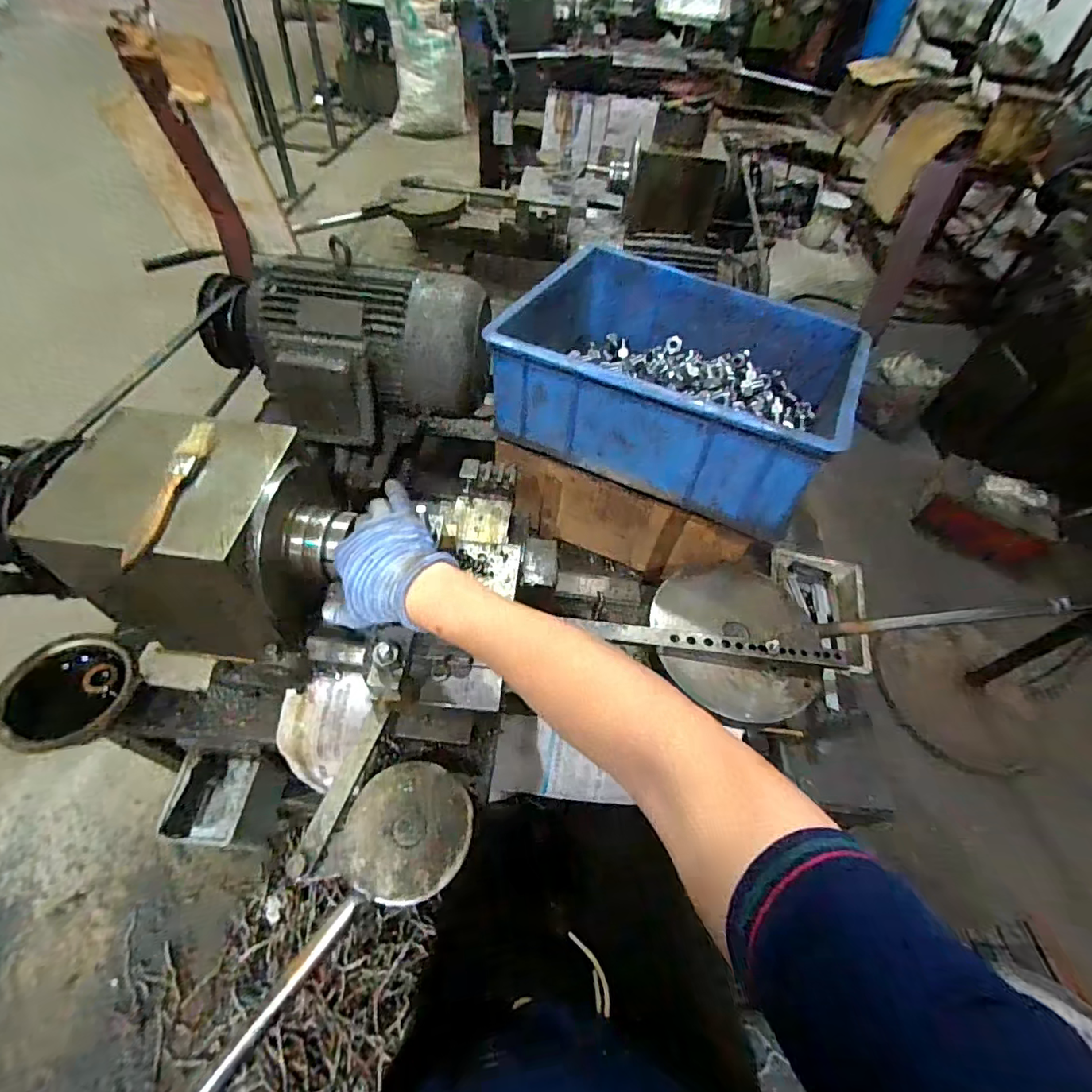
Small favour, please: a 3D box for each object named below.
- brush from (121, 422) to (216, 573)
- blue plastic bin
[{"bbox_3d":[-0.310,-0.049,0.433,0.019,0.016,0.155,4,53,-2],"label":"brush"},{"bbox_3d":[0.167,-0.220,0.667,0.379,0.136,0.292,24,55,12],"label":"blue plastic bin"}]

